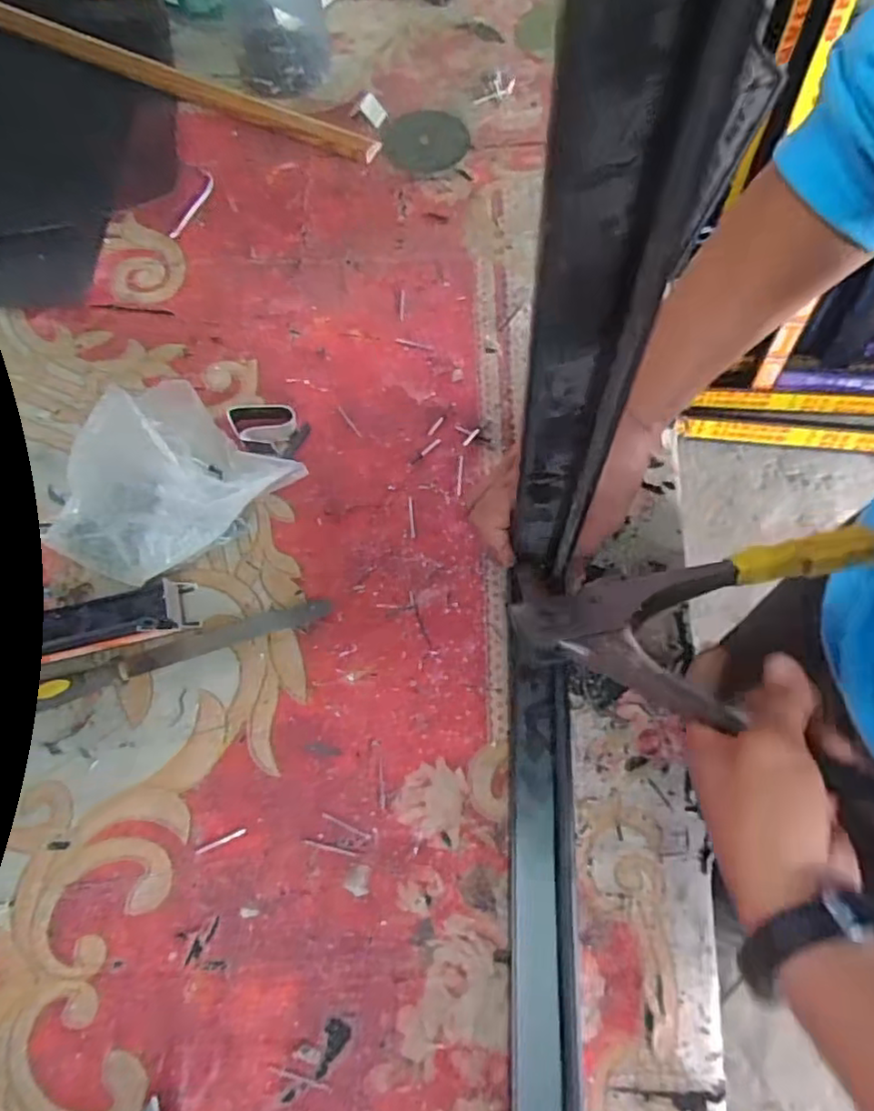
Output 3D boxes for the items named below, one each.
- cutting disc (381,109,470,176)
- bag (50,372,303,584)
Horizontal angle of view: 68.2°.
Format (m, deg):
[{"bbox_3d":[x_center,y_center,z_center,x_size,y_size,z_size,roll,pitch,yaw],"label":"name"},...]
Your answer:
[{"bbox_3d":[-0.013,-0.419,0.649,0.085,0.008,0.085,-2,73,5],"label":"cutting disc"},{"bbox_3d":[-0.190,-0.047,0.450,0.107,0.129,0.142,38,75,12],"label":"bag"}]

